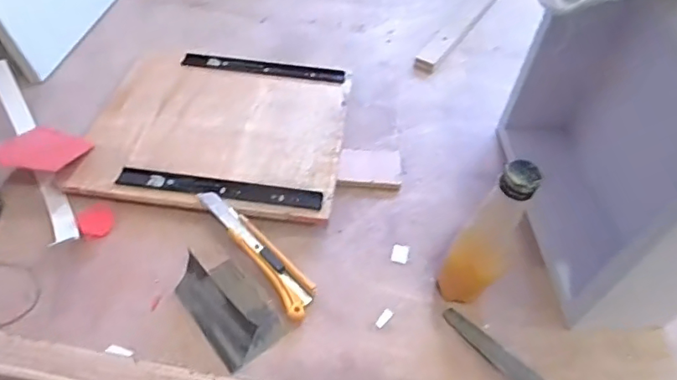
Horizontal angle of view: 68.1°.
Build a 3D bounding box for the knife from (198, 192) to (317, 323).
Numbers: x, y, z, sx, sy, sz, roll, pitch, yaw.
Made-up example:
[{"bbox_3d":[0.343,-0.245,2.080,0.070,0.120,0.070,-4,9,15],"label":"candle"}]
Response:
[{"bbox_3d":[-0.086,0.063,0.544,0.039,0.026,0.180,-32,61,-24],"label":"knife"}]

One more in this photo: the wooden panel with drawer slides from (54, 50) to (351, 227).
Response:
[{"bbox_3d":[-0.150,-0.085,0.655,0.308,0.022,0.276,6,53,2],"label":"wooden panel with drawer slides"}]

